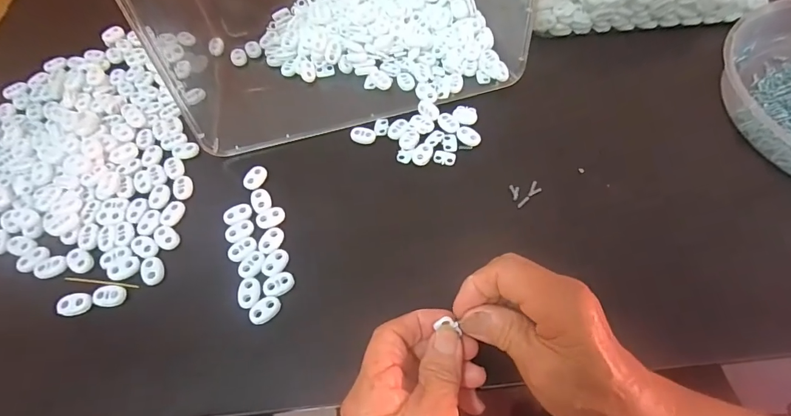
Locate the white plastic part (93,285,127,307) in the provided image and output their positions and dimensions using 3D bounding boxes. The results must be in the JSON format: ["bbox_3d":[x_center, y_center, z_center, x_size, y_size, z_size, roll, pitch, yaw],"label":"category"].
[{"bbox_3d":[-0.208,0.063,0.303,0.021,0.004,0.015,0,60,2],"label":"white plastic part"}]

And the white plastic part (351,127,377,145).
[{"bbox_3d":[-0.029,-0.065,0.376,0.023,0.004,0.016,13,61,9],"label":"white plastic part"}]

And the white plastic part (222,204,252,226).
[{"bbox_3d":[-0.127,0.004,0.336,0.022,0.004,0.016,-22,62,-10],"label":"white plastic part"}]

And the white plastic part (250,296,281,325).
[{"bbox_3d":[-0.093,0.072,0.299,0.015,0.004,0.022,40,69,21],"label":"white plastic part"}]

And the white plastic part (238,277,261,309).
[{"bbox_3d":[-0.106,0.061,0.304,0.015,0.004,0.023,-4,60,-1],"label":"white plastic part"}]

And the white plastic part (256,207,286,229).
[{"bbox_3d":[-0.100,0.007,0.334,0.022,0.004,0.017,-32,64,-16],"label":"white plastic part"}]

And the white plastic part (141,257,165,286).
[{"bbox_3d":[-0.183,0.047,0.317,0.014,0.005,0.022,-23,62,-11],"label":"white plastic part"}]

